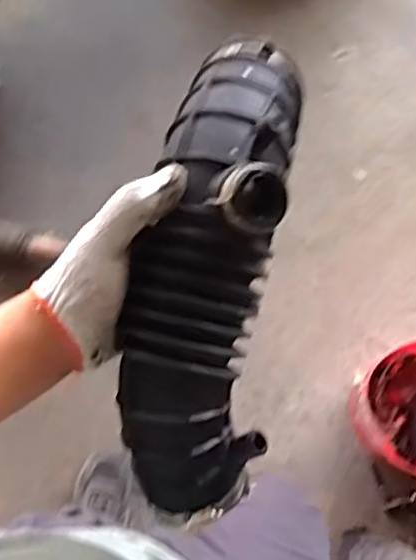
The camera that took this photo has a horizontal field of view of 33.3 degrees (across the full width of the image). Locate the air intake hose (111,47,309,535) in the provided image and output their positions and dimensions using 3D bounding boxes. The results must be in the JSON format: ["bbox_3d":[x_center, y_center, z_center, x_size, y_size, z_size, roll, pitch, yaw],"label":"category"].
[{"bbox_3d":[0.002,-0.009,0.470,0.098,0.107,0.330,10,87,1],"label":"air intake hose"}]

